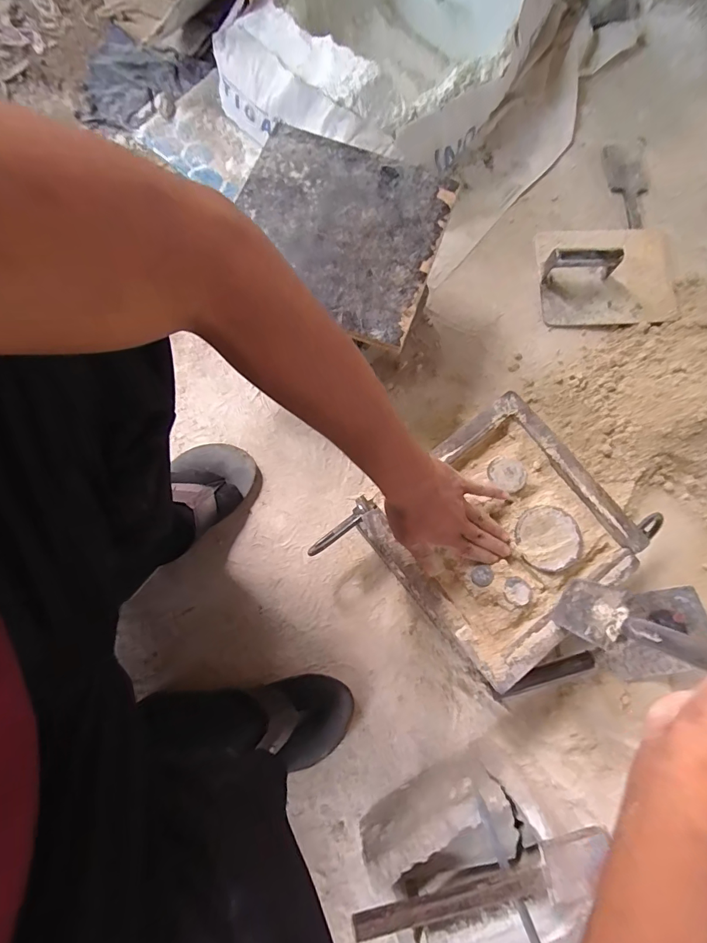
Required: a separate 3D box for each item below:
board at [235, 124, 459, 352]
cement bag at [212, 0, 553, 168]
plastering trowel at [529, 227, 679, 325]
[{"bbox_3d":[-0.020,-0.287,0.502,0.236,0.014,0.239,19,80,3],"label":"board"},{"bbox_3d":[0.075,-0.746,0.694,0.419,0.141,0.550,28,83,1],"label":"cement bag"},{"bbox_3d":[0.405,-0.317,0.655,0.217,0.061,0.172,-2,79,-1],"label":"plastering trowel"}]

